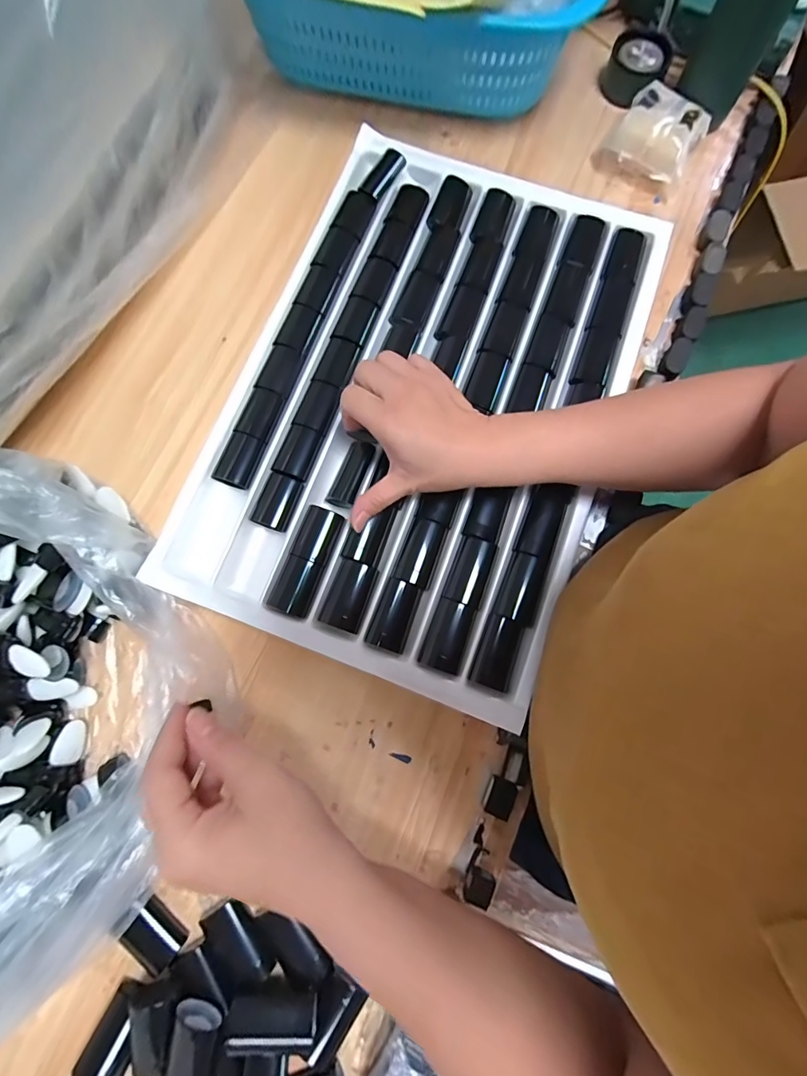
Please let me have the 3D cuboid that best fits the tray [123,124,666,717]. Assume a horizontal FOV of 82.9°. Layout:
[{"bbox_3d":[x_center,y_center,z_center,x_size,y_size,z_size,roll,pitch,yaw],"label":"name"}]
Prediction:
[{"bbox_3d":[0.018,-0.133,0.427,0.347,0.032,0.491,21,80,5],"label":"tray"}]

